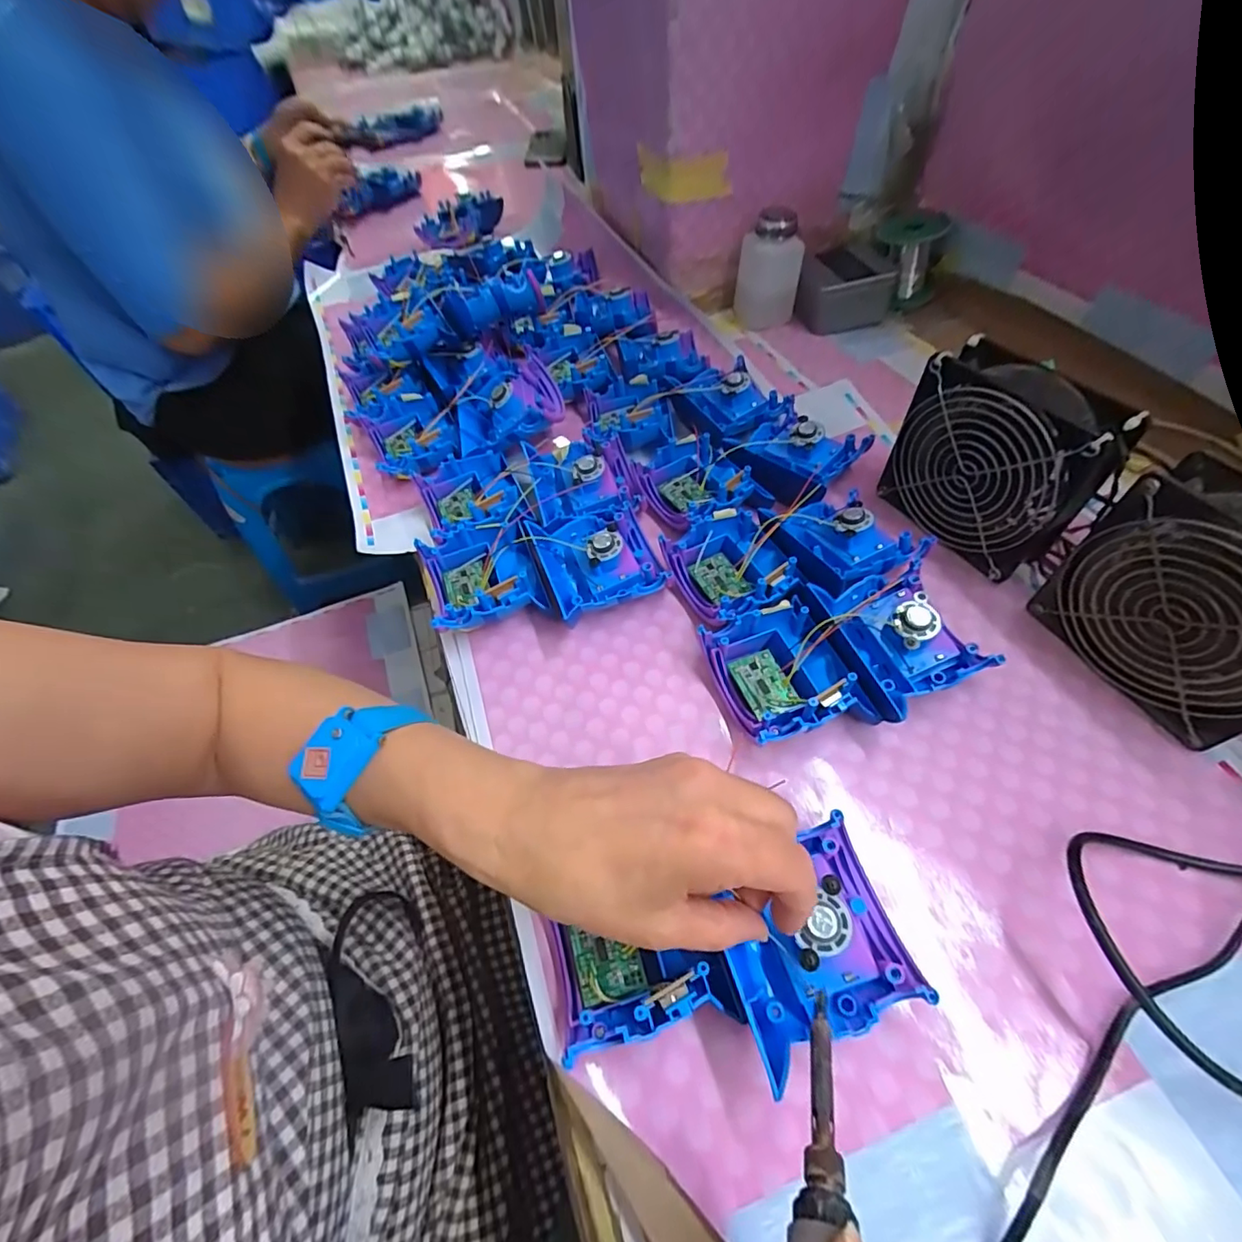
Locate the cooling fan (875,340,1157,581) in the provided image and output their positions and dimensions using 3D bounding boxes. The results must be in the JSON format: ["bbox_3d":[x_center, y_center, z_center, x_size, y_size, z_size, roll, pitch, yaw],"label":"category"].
[{"bbox_3d":[0.255,-0.108,0.366,0.048,0.118,0.119,-26,57,-12],"label":"cooling fan"}]

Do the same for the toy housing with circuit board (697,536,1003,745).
[{"bbox_3d":[0.140,0.021,0.336,0.161,0.040,0.095,-19,56,-8],"label":"toy housing with circuit board"}]

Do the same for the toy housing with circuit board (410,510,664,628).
[{"bbox_3d":[-0.057,-0.034,0.387,0.167,0.041,0.098,-10,55,-2],"label":"toy housing with circuit board"}]

